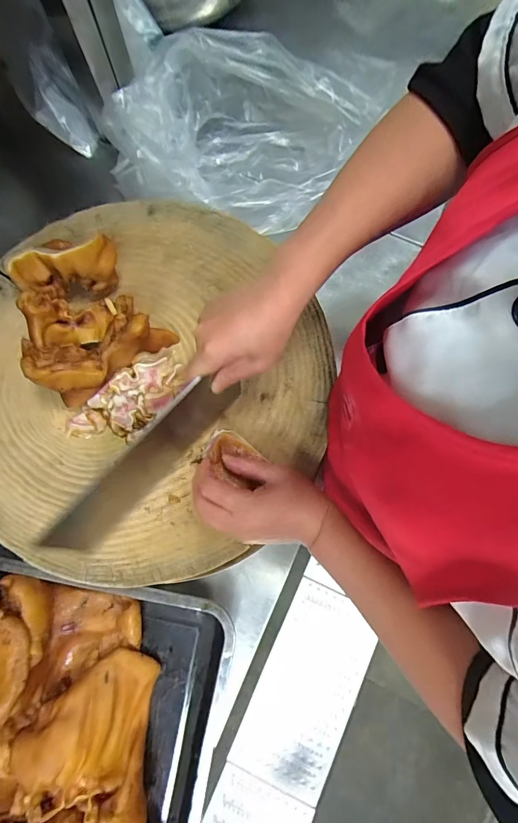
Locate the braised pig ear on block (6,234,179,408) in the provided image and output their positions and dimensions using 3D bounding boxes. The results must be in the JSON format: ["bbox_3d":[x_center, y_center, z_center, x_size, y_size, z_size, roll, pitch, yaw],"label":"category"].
[{"bbox_3d":[-0.202,-0.110,0.426,0.145,0.065,0.170,-36,80,-7],"label":"braised pig ear on block"}]

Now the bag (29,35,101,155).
[{"bbox_3d":[-0.298,-0.463,0.564,0.076,0.102,0.091,-37,81,-7],"label":"bag"}]

